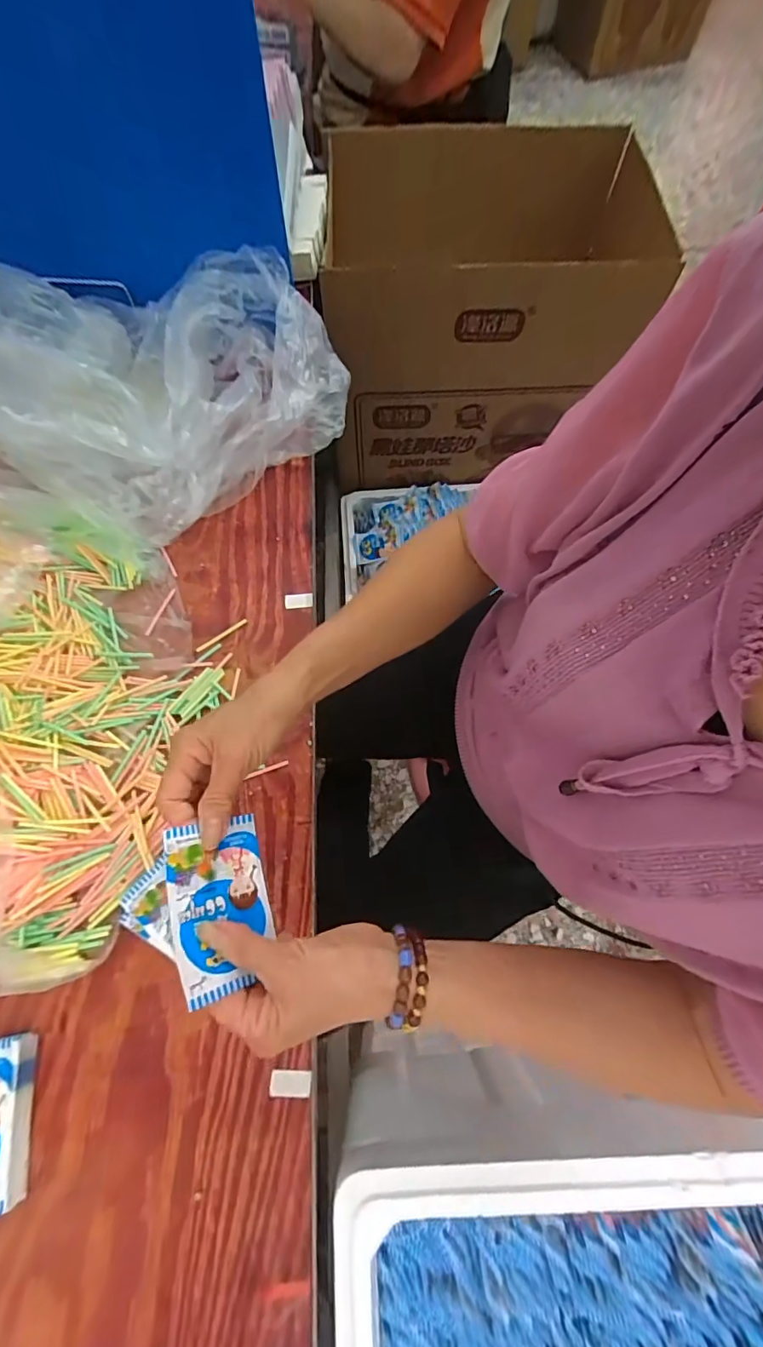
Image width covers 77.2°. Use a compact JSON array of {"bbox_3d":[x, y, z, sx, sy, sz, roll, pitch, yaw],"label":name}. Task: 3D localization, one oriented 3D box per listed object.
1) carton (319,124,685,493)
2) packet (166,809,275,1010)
[{"bbox_3d":[0.170,-0.670,0.930,0.518,0.408,0.364,-2,70,-2],"label":"carton"},{"bbox_3d":[-0.104,0.149,0.313,0.064,0.009,0.100,4,62,-46],"label":"packet"}]

